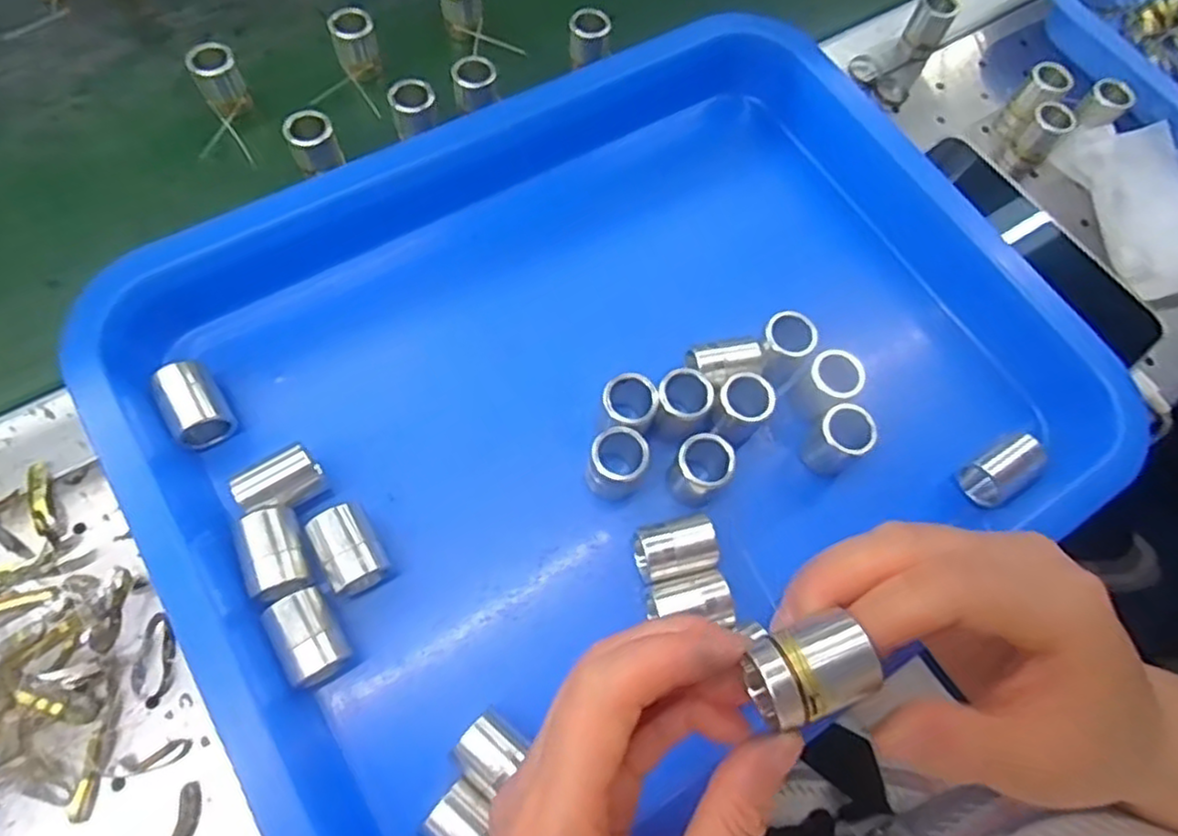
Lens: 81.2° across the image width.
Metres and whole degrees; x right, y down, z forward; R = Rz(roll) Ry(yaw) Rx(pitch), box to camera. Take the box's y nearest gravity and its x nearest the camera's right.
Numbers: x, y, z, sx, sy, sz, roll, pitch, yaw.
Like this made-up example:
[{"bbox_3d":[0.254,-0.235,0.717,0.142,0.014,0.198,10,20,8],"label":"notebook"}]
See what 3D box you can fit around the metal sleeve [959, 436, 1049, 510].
[{"bbox_3d":[0.185,0.024,0.309,0.029,0.024,0.020,-32,70,-16],"label":"metal sleeve"}]

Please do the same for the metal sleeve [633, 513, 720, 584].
[{"bbox_3d":[0.034,0.055,0.279,0.033,0.024,0.021,-12,65,-8],"label":"metal sleeve"}]

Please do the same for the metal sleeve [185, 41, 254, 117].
[{"bbox_3d":[-0.194,-0.177,0.363,0.022,0.031,0.021,1,64,-2],"label":"metal sleeve"}]

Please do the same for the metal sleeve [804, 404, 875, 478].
[{"bbox_3d":[0.109,0.011,0.301,0.021,0.032,0.021,1,64,-2],"label":"metal sleeve"}]

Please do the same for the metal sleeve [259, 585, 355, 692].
[{"bbox_3d":[-0.104,0.083,0.257,0.021,0.022,0.033,-30,69,-16],"label":"metal sleeve"}]

